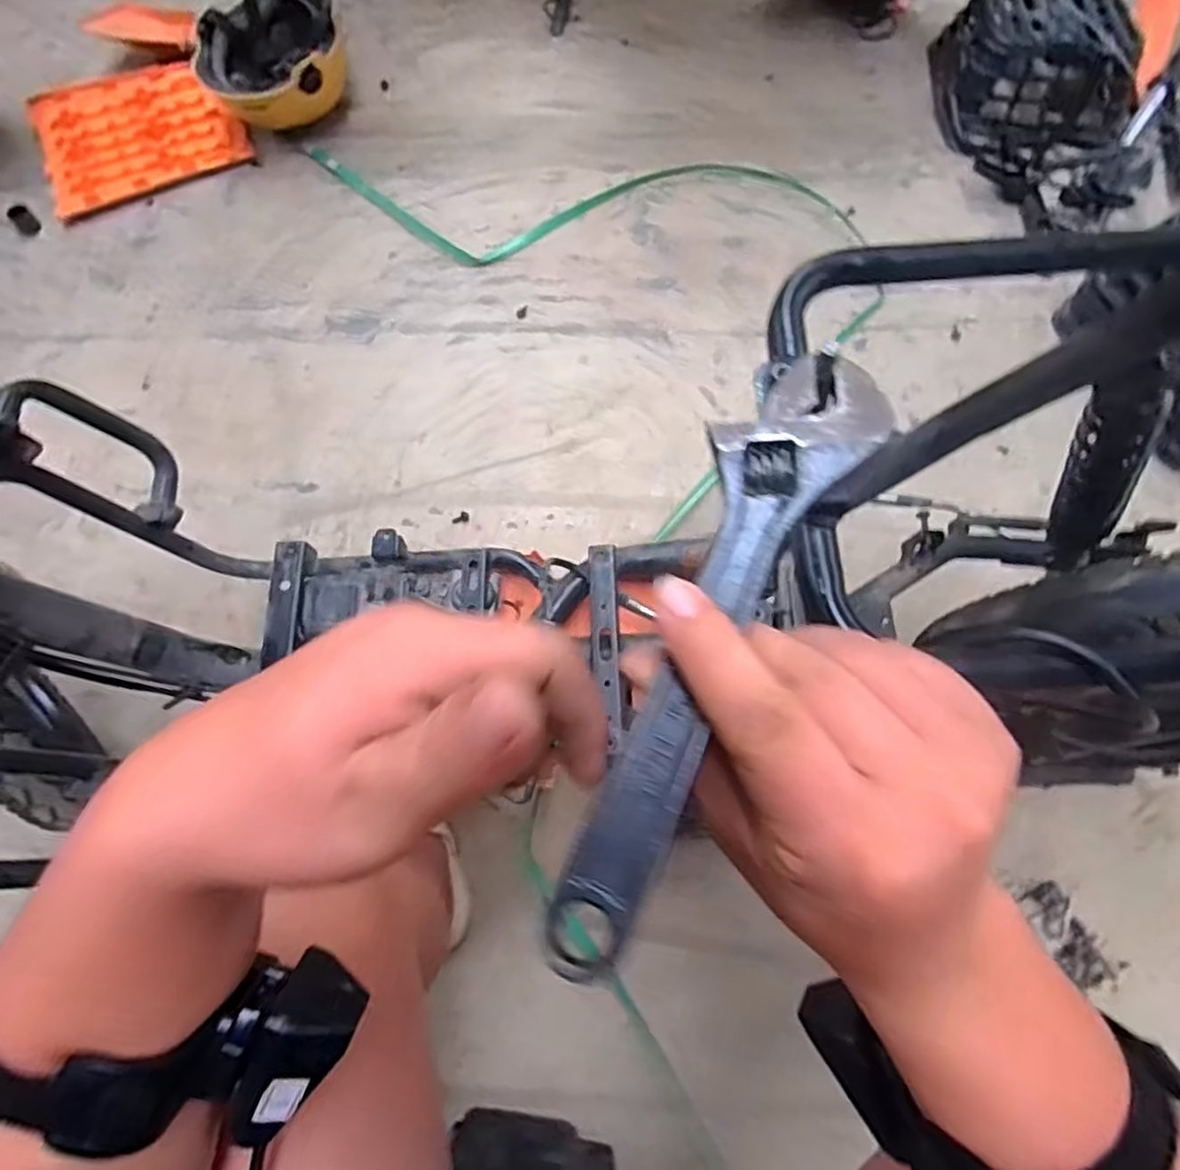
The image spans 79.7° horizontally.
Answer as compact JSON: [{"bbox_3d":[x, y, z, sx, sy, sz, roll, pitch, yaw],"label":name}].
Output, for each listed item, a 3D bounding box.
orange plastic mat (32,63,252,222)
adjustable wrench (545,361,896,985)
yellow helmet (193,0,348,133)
[{"bbox_3d":[-0.790,-0.794,1.238,0.335,0.035,0.265,-23,72,-8],"label":"orange plastic mat"},{"bbox_3d":[0.036,0.016,0.208,0.042,0.015,0.191,24,75,9],"label":"adjustable wrench"},{"bbox_3d":[-0.527,-0.873,1.195,0.213,0.151,0.225,0,72,1],"label":"yellow helmet"}]

